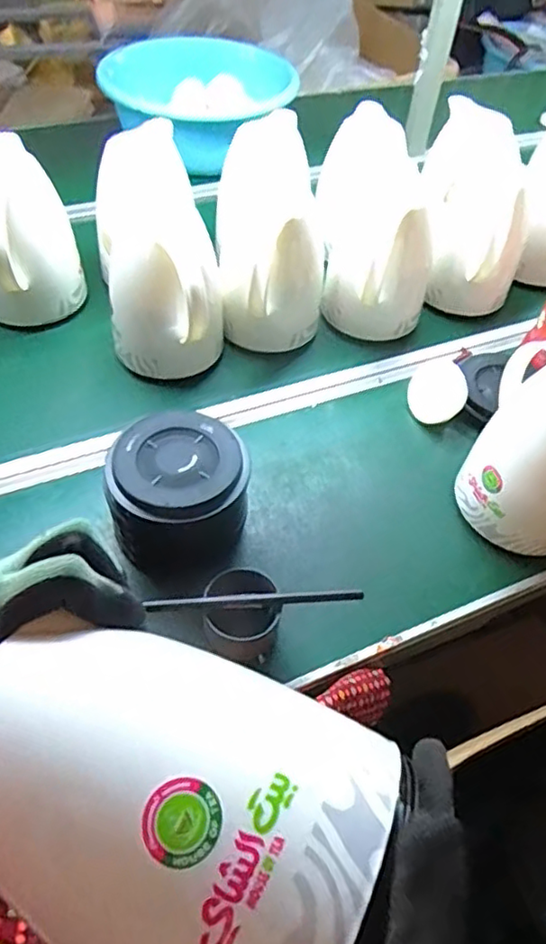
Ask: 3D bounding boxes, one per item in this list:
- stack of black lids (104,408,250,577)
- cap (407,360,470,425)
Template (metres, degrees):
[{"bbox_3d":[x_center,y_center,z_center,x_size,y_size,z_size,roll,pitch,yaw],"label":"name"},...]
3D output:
[{"bbox_3d":[-0.099,0.024,0.671,0.139,0.123,0.129,9,51,3],"label":"stack of black lids"},{"bbox_3d":[0.225,-0.109,0.850,0.077,0.055,0.081,2,51,-3],"label":"cap"}]

